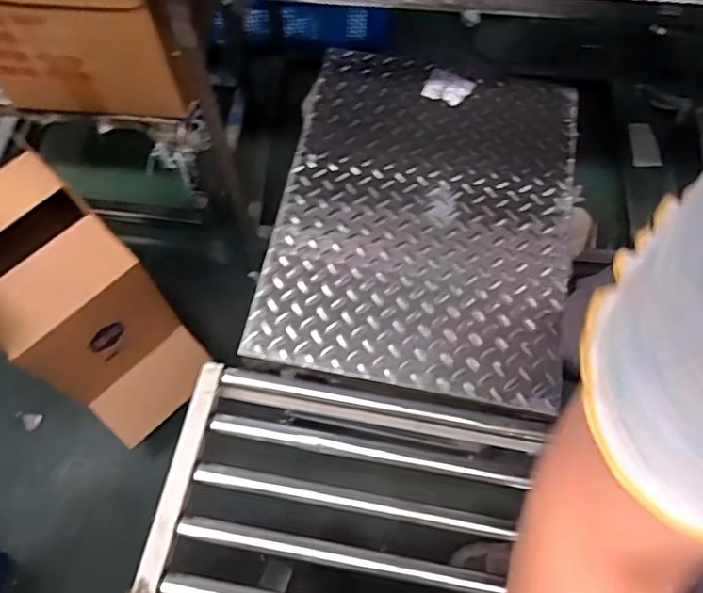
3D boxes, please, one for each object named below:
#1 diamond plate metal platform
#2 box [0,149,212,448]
[{"bbox_3d":[0.138,-0.163,1.042,0.501,0.042,0.659,11,68,3],"label":"diamond plate metal platform"},{"bbox_3d":[-0.526,0.046,1.187,0.263,0.496,0.325,-41,74,-16],"label":"box"}]

